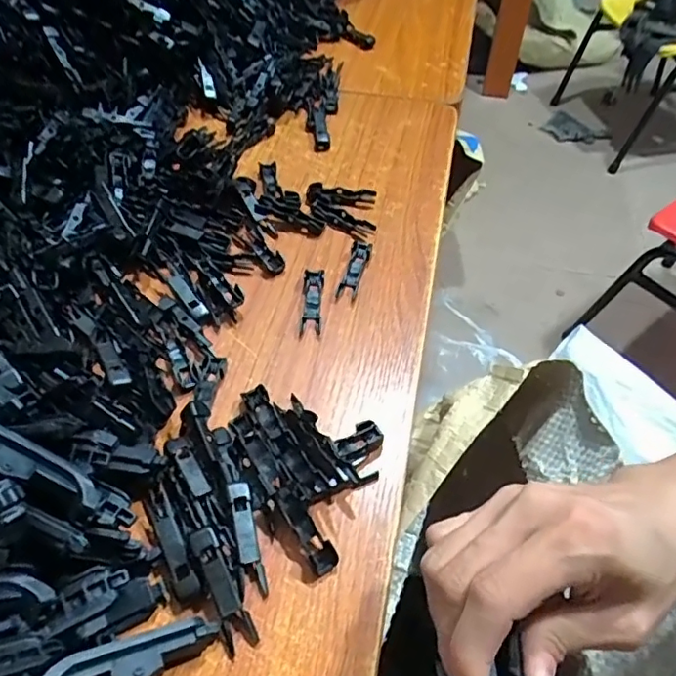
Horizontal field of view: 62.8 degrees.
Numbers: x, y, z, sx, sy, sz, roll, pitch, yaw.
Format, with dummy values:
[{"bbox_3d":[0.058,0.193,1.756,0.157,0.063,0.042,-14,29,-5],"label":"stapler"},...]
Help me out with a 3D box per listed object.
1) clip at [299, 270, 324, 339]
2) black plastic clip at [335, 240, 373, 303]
[{"bbox_3d":[-0.017,-0.025,0.373,0.013,0.008,0.056,2,51,1],"label":"clip"},{"bbox_3d":[0.012,-0.050,0.393,0.014,0.006,0.056,12,52,9],"label":"black plastic clip"}]

